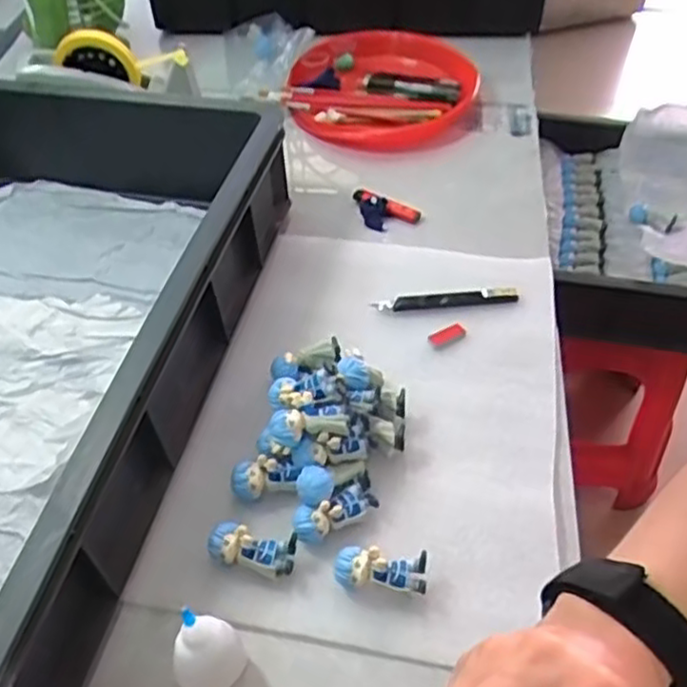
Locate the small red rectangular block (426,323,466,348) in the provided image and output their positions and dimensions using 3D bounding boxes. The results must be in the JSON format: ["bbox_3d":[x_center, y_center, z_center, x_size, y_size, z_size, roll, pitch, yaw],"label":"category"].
[{"bbox_3d":[0.096,-0.008,0.649,0.037,0.007,0.013,-19,51,-15],"label":"small red rectangular block"}]

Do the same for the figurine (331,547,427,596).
[{"bbox_3d":[0.026,0.156,0.485,0.062,0.036,0.027,0,49,0],"label":"figurine"}]

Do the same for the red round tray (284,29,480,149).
[{"bbox_3d":[0.044,-0.343,0.924,0.224,0.071,0.235,0,49,0],"label":"red round tray"}]

